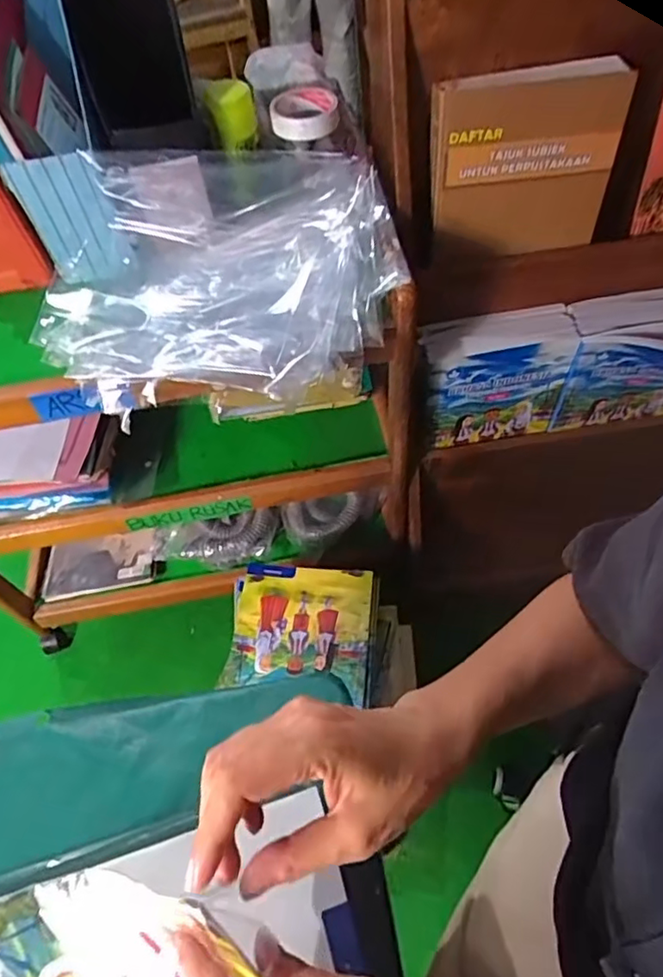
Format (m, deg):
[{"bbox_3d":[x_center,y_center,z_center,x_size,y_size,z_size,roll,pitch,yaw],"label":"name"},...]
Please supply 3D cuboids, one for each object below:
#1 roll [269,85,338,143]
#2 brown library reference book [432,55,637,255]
[{"bbox_3d":[-0.035,-0.470,0.747,0.085,0.031,0.095,-5,56,2],"label":"roll"},{"bbox_3d":[0.217,-0.371,0.684,0.220,0.189,0.043,-8,50,-5],"label":"brown library reference book"}]

